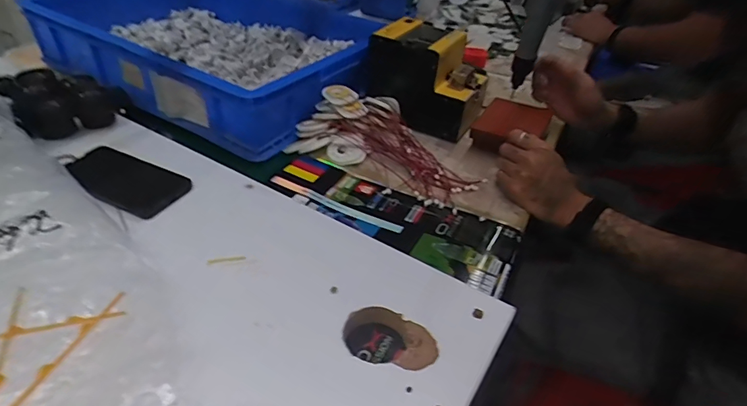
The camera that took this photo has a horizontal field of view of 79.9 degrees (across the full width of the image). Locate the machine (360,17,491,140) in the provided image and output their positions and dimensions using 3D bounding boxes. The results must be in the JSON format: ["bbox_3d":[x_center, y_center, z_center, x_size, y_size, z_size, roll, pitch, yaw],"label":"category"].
[{"bbox_3d":[0.090,-0.217,0.775,0.198,0.143,0.115,21,41,20],"label":"machine"}]

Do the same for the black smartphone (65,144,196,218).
[{"bbox_3d":[-0.314,-0.027,0.570,0.167,0.017,0.079,21,41,20],"label":"black smartphone"}]

